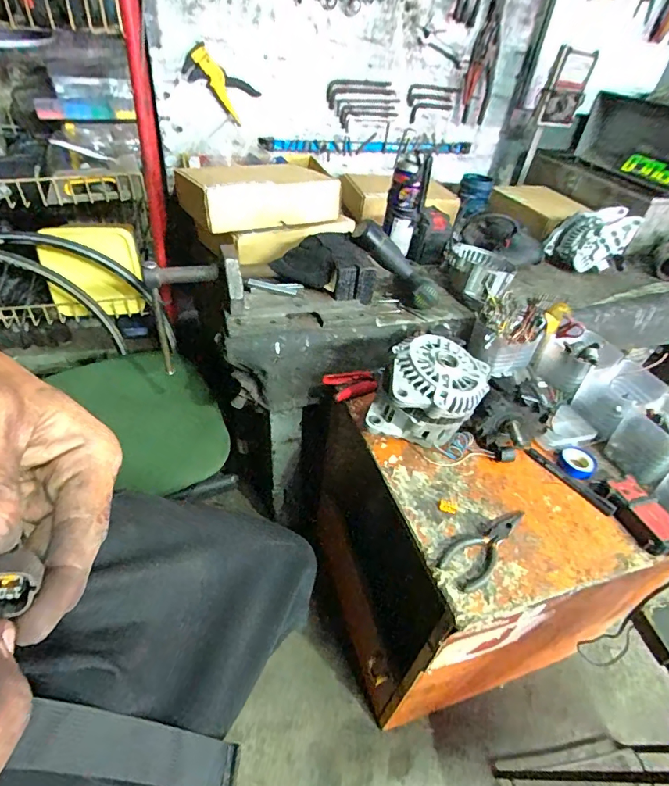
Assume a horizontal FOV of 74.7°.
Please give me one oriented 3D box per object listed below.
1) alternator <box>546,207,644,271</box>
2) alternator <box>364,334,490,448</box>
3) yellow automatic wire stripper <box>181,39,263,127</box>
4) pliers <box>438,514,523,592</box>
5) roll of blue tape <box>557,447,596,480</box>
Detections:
[{"bbox_3d":[0.600,-0.363,1.032,0.167,0.127,0.122,31,46,25],"label":"alternator"},{"bbox_3d":[0.139,-0.004,0.632,0.137,0.111,0.168,24,44,18],"label":"alternator"},{"bbox_3d":[-0.266,-0.715,1.012,0.158,0.079,0.021,30,32,-30],"label":"yellow automatic wire stripper"},{"bbox_3d":[0.184,0.183,0.536,0.139,0.011,0.051,-30,53,-35],"label":"pliers"},{"bbox_3d":[0.361,0.106,0.655,0.050,0.018,0.052,4,41,-4],"label":"roll of blue tape"}]

